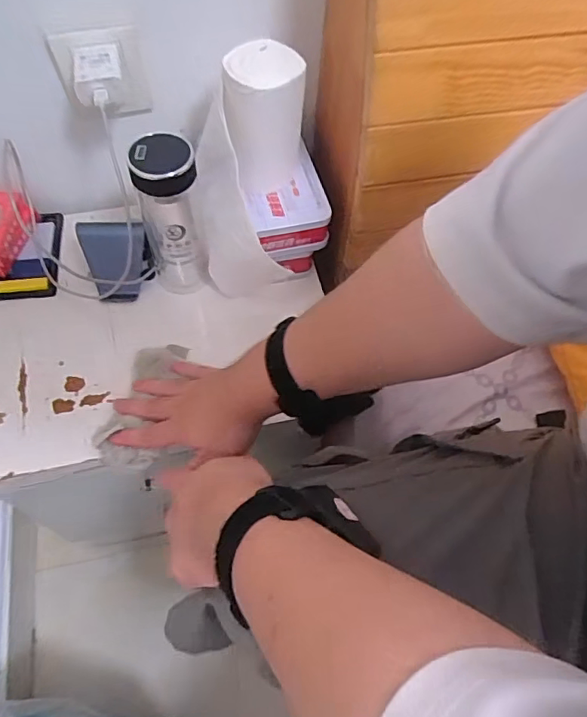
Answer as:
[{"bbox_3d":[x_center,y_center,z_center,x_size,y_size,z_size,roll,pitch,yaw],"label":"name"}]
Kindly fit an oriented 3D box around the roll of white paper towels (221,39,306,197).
[{"bbox_3d":[-0.031,-0.243,0.560,0.077,0.131,0.070,1,60,-2],"label":"roll of white paper towels"}]

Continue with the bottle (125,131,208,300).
[{"bbox_3d":[-0.132,-0.151,0.587,0.061,0.179,0.059,-14,62,-10],"label":"bottle"}]

